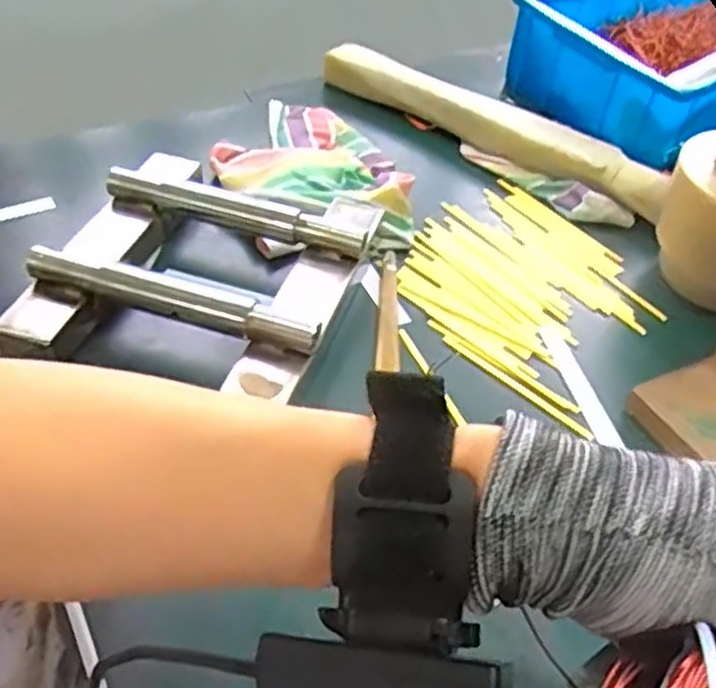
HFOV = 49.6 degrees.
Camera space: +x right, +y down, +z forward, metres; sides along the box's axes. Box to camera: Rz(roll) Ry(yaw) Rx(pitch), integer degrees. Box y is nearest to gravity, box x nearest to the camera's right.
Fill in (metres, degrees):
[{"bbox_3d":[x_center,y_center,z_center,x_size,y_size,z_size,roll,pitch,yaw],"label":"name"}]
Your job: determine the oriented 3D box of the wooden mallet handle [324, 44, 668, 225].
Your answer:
[{"bbox_3d":[0.108,-0.186,0.651,0.313,0.035,0.042,31,50,23],"label":"wooden mallet handle"}]

